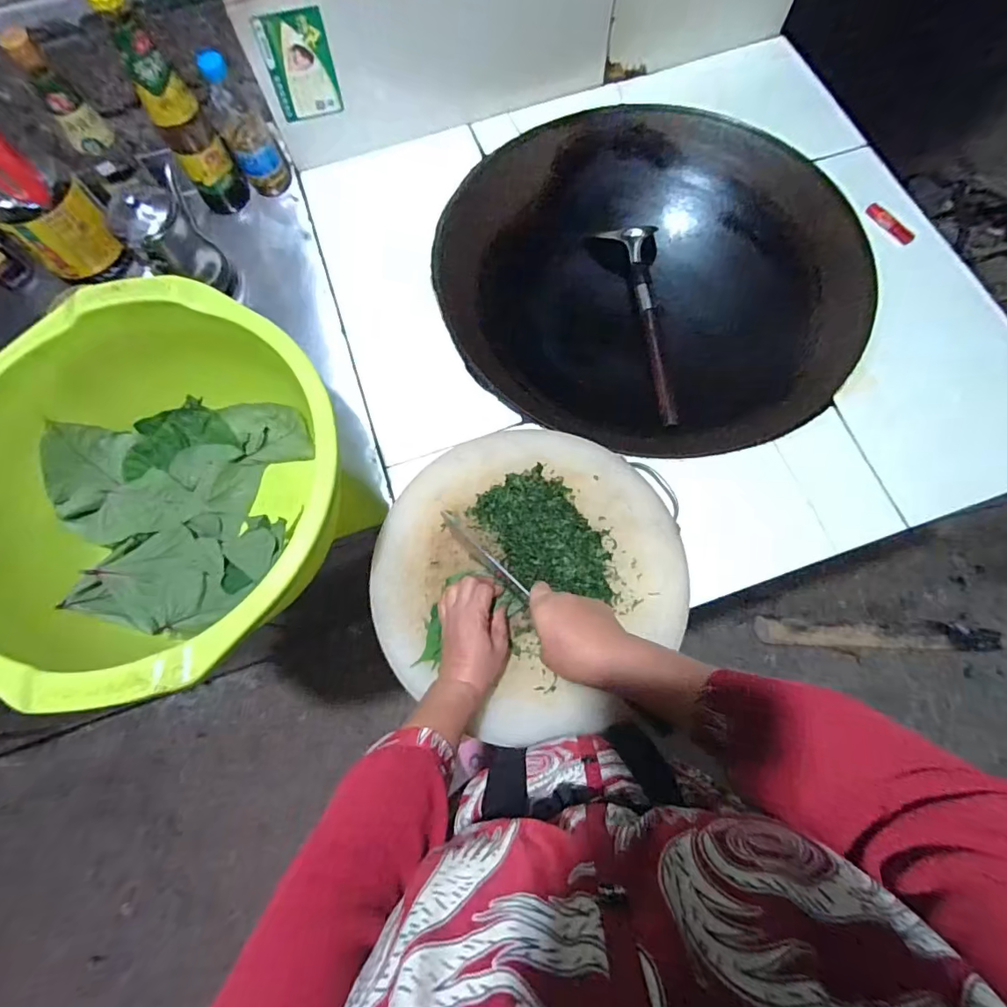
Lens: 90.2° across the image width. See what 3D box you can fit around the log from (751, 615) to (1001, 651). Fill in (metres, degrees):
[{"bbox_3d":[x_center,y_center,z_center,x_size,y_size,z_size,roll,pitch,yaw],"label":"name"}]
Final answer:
[{"bbox_3d":[0.951,0.330,1.255,0.610,0.076,0.066,1,73,2],"label":"log"}]

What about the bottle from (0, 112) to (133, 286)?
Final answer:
[{"bbox_3d":[-0.637,-0.426,0.638,0.112,0.280,0.116,-44,76,-11],"label":"bottle"}]

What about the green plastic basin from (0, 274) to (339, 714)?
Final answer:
[{"bbox_3d":[-0.373,-0.009,0.569,0.433,0.225,0.362,36,77,12],"label":"green plastic basin"}]

